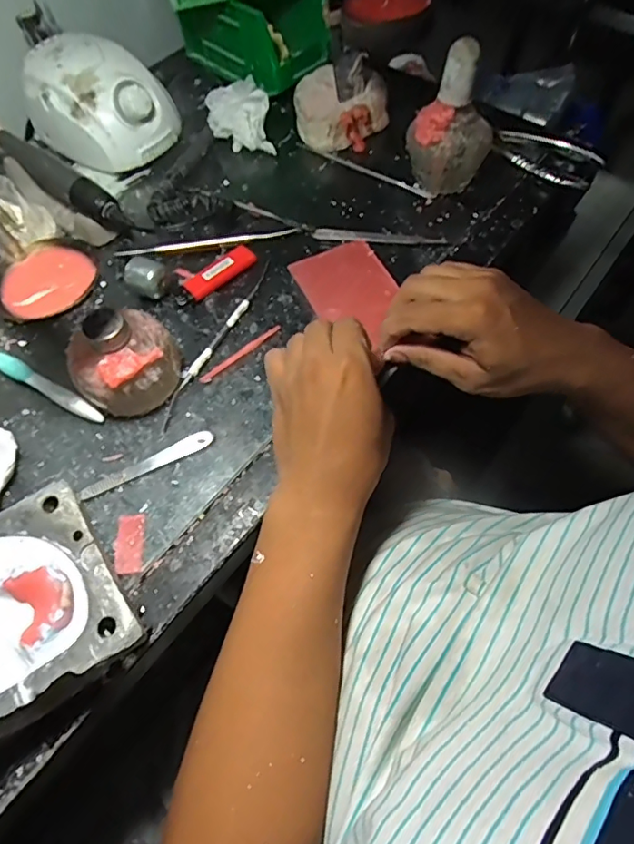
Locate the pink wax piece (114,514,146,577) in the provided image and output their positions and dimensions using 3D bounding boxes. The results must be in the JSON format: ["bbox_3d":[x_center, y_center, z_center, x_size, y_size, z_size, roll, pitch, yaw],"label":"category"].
[{"bbox_3d":[-0.126,0.082,0.352,0.018,0.004,0.040,-4,62,-1],"label":"pink wax piece"}]

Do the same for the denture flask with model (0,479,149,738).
[{"bbox_3d":[-0.179,0.117,0.312,0.126,0.044,0.113,-32,66,-15],"label":"denture flask with model"}]

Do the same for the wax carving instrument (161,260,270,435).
[{"bbox_3d":[-0.081,-0.068,0.434,0.011,0.008,0.181,24,65,13],"label":"wax carving instrument"}]

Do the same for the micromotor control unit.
[{"bbox_3d":[-0.217,-0.324,0.532,0.134,0.080,0.100,31,67,16],"label":"micromotor control unit"}]

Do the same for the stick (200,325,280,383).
[{"bbox_3d":[-0.062,-0.057,0.429,0.079,0.004,0.008,-39,68,-17],"label":"stick"}]

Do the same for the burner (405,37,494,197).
[{"bbox_3d":[0.124,-0.267,0.474,0.060,0.128,0.056,-34,67,-16],"label":"burner"}]

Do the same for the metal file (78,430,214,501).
[{"bbox_3d":[-0.122,0.031,0.379,0.098,0.004,0.013,-26,65,-12],"label":"metal file"}]

